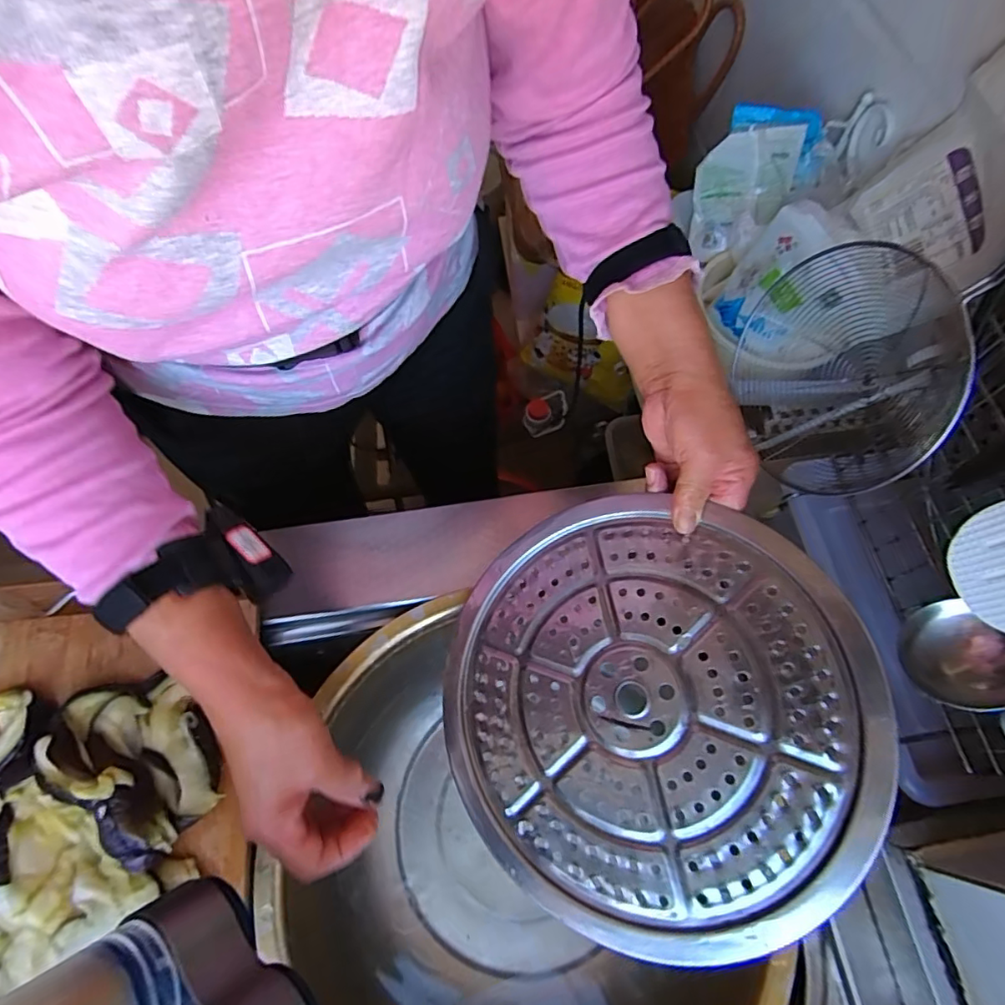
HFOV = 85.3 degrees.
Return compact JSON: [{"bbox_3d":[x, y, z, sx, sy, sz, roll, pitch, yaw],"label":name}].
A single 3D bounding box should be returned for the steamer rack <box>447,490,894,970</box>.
[{"bbox_3d":[0.089,0.133,0.368,0.274,0.010,0.276,-18,66,21],"label":"steamer rack"}]

